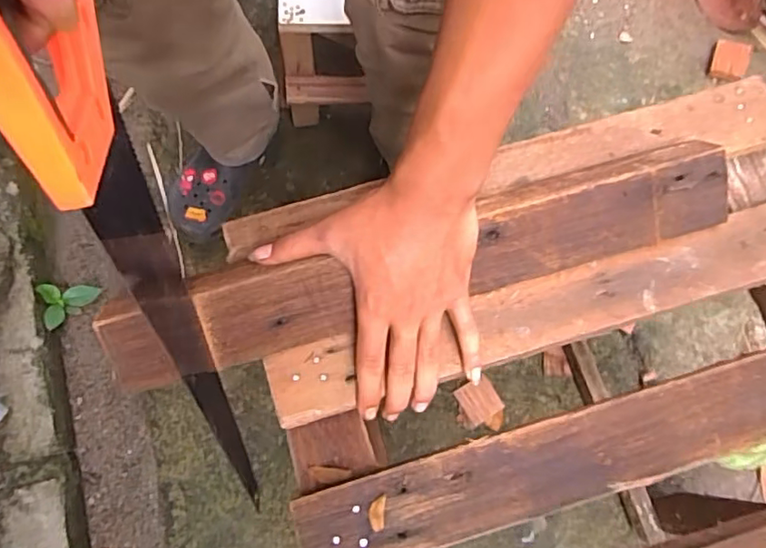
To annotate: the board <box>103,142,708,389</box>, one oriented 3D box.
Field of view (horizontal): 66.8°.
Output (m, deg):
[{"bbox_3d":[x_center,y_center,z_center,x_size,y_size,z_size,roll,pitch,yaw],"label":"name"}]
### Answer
[{"bbox_3d":[0.032,-0.008,0.419,0.451,0.023,0.066,-16,106,-5],"label":"board"}]

